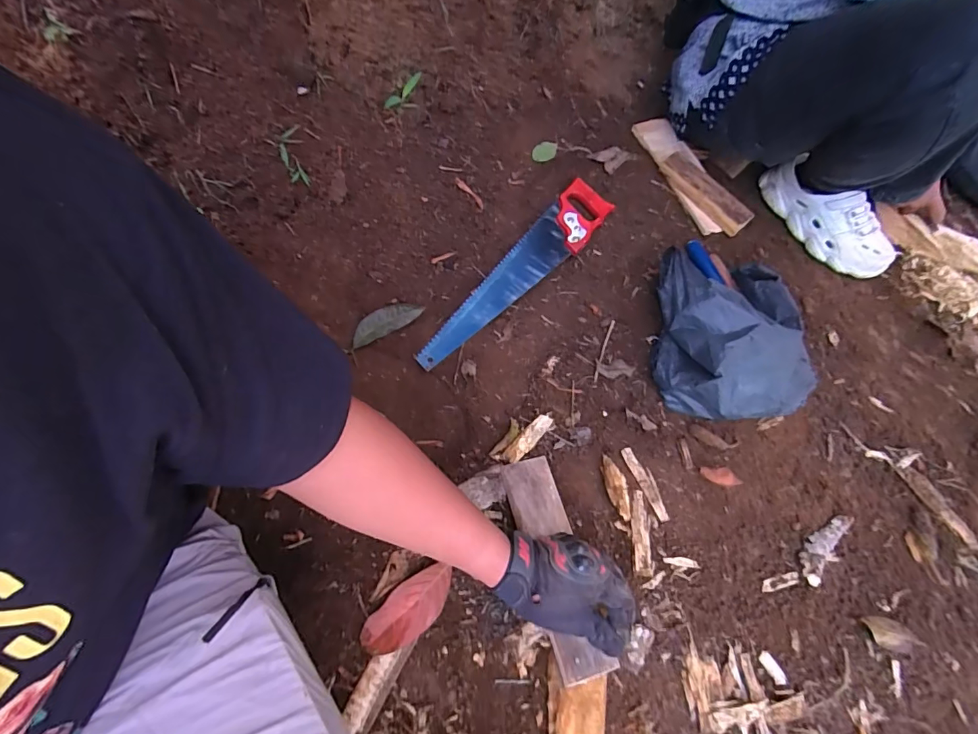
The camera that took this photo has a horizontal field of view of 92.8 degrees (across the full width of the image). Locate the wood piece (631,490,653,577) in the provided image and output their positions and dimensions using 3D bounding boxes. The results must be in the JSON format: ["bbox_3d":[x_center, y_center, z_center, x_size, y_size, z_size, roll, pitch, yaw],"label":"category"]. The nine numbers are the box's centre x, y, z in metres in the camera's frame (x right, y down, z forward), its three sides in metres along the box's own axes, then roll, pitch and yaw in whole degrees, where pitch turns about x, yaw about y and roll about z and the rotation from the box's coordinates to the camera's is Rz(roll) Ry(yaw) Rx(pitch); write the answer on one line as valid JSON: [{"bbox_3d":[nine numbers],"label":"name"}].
[{"bbox_3d":[0.194,0.211,0.597,0.023,0.011,0.105,4,59,2],"label":"wood piece"}]

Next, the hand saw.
[{"bbox_3d":[0.055,-0.147,0.748,0.082,0.018,0.438,39,68,-1],"label":"hand saw"}]

